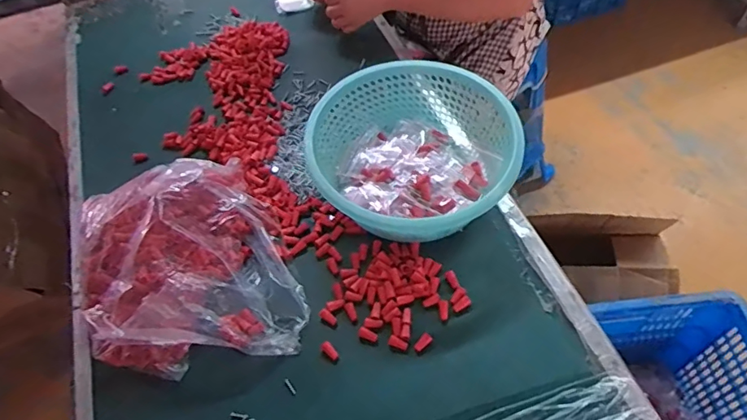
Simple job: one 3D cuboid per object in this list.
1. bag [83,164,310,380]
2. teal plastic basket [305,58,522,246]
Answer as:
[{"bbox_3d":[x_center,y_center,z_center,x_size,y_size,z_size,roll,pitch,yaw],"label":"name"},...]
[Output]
[{"bbox_3d":[-0.256,0.060,0.671,0.269,0.092,0.312,-20,55,-7],"label":"bag"},{"bbox_3d":[0.061,-0.069,0.710,0.260,0.123,0.267,-38,59,-19],"label":"teal plastic basket"}]

